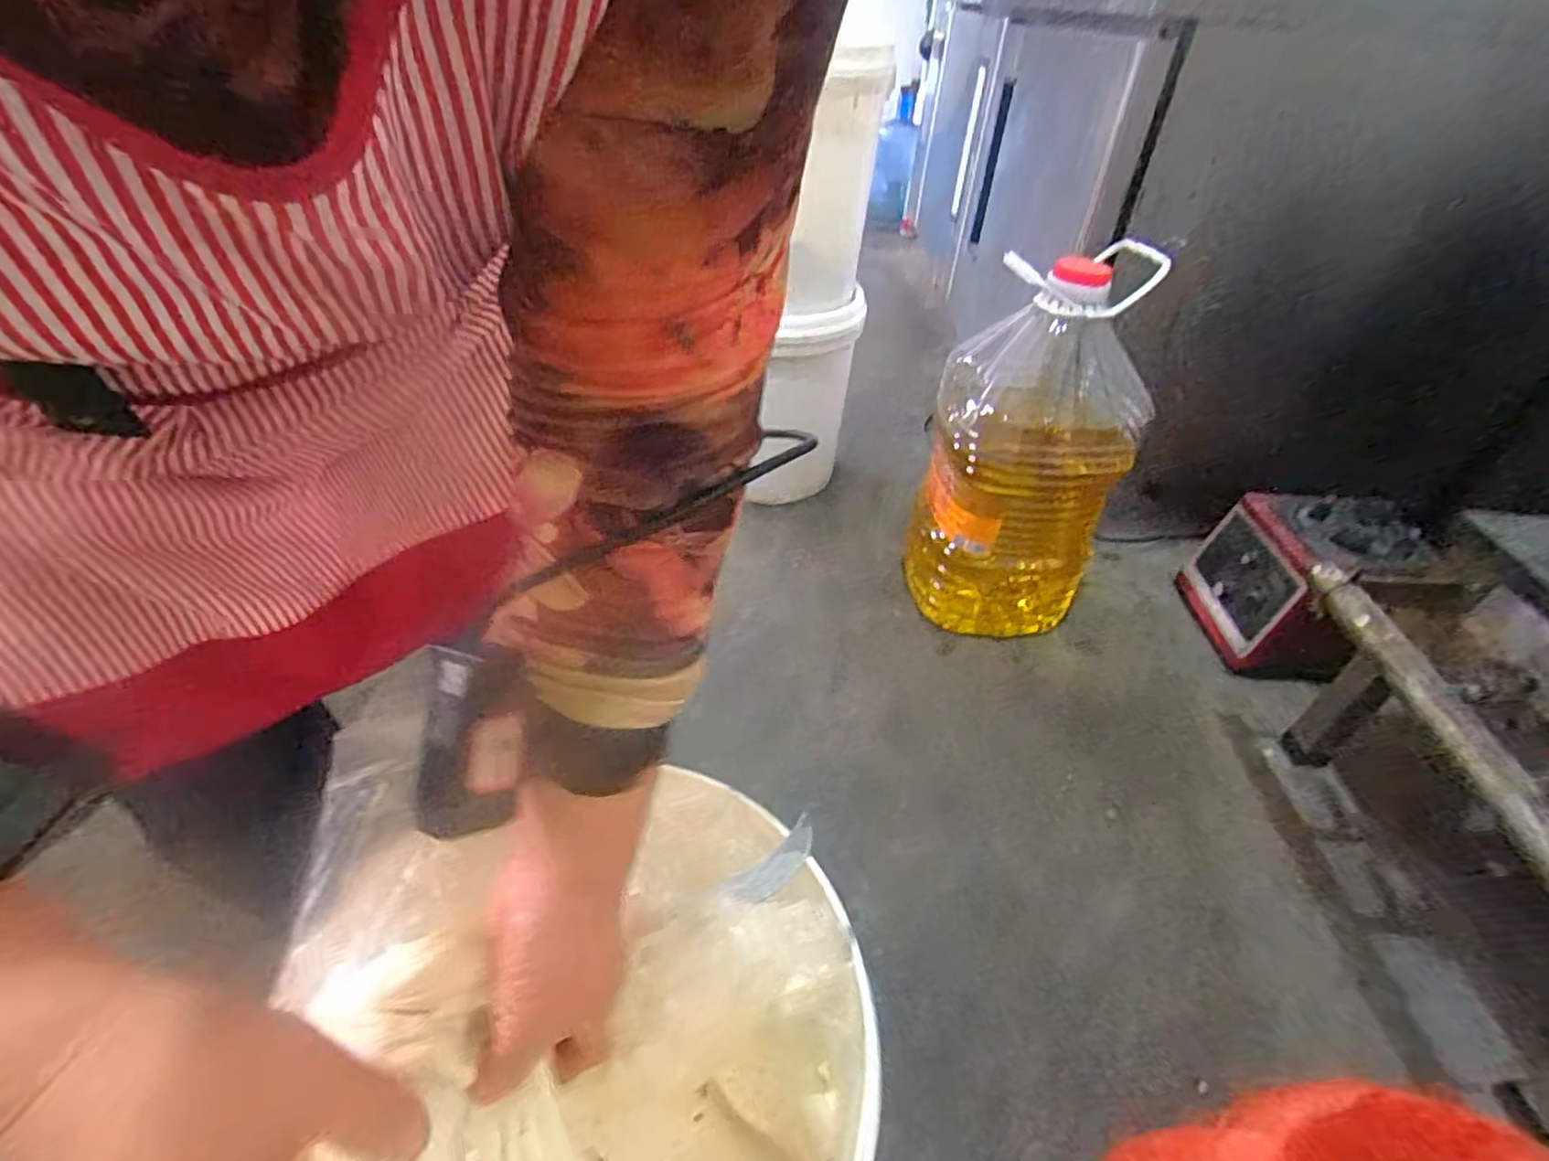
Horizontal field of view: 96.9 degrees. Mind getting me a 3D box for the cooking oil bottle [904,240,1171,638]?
[{"bbox_3d":[0.346,-0.162,0.990,0.223,0.529,0.212,-8,42,-16],"label":"cooking oil bottle"}]

